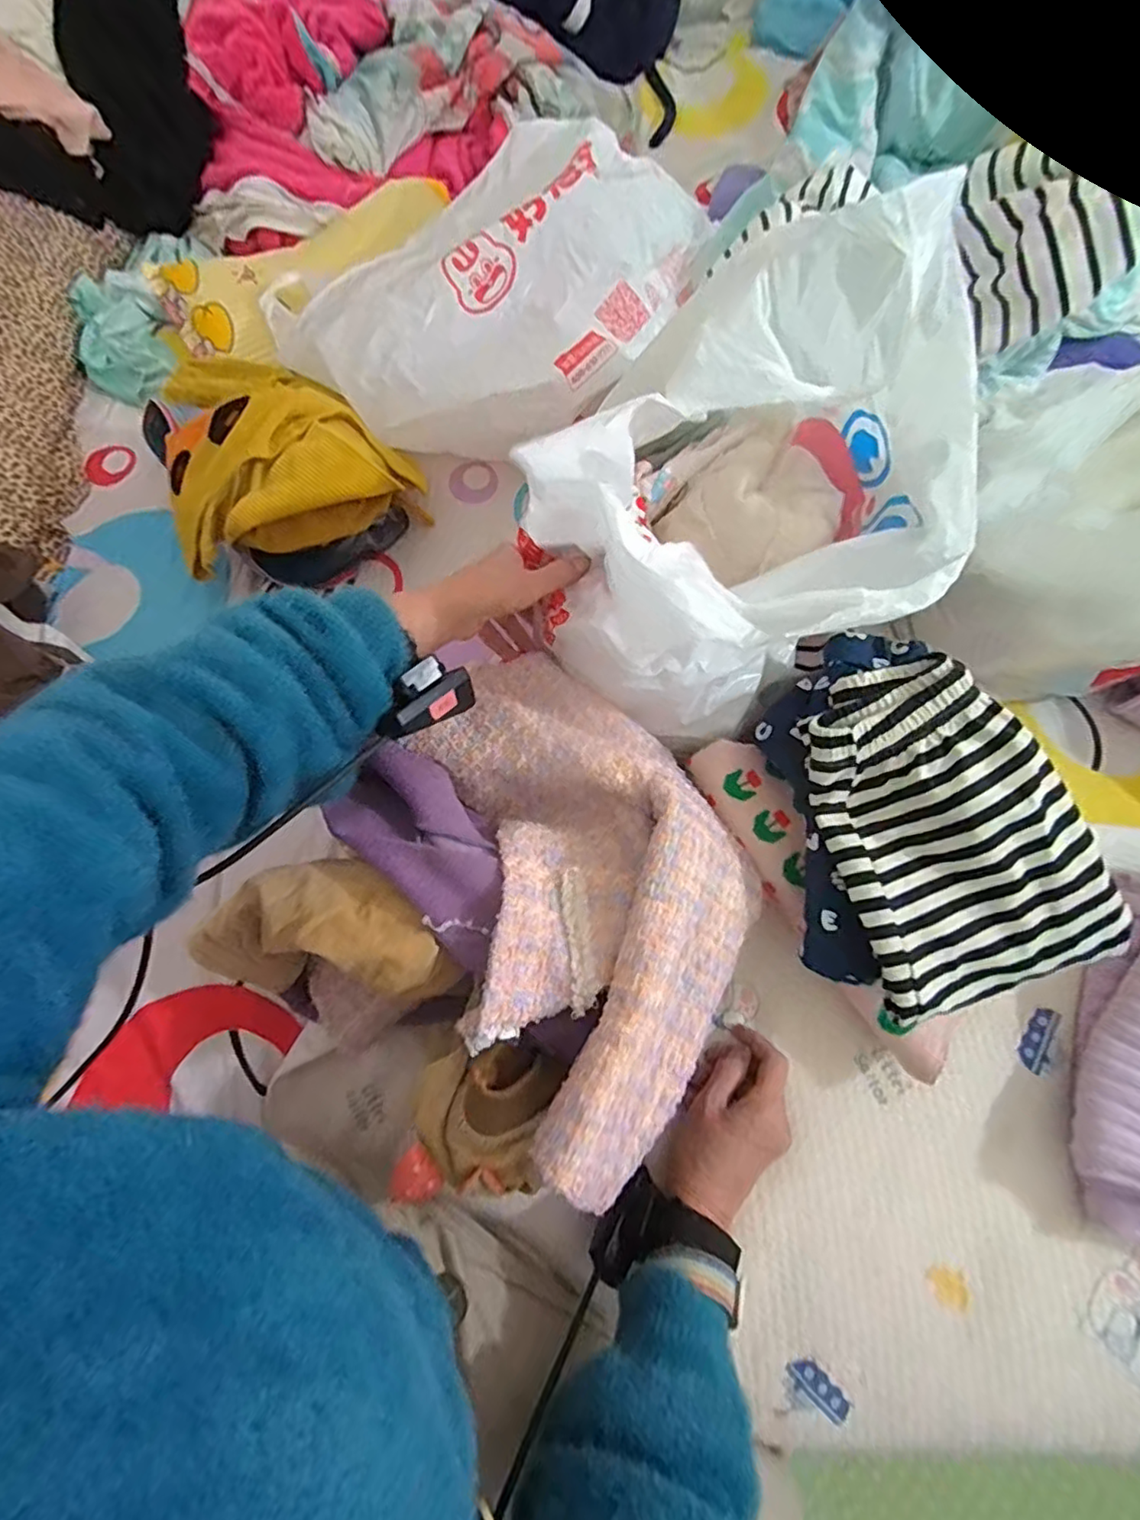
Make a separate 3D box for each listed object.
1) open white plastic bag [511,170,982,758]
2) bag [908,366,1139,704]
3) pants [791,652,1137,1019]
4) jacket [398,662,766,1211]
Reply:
[{"bbox_3d":[0.142,-0.194,0.450,0.247,0.225,0.329,32,73,14],"label":"open white plastic bag"},{"bbox_3d":[0.451,-0.174,0.486,0.260,0.243,0.167,13,69,7],"label":"bag"},{"bbox_3d":[0.264,0.045,0.423,0.162,0.035,0.231,-18,82,5],"label":"pants"},{"bbox_3d":[0.007,0.075,0.442,0.212,0.079,0.349,-29,70,-9],"label":"jacket"}]

